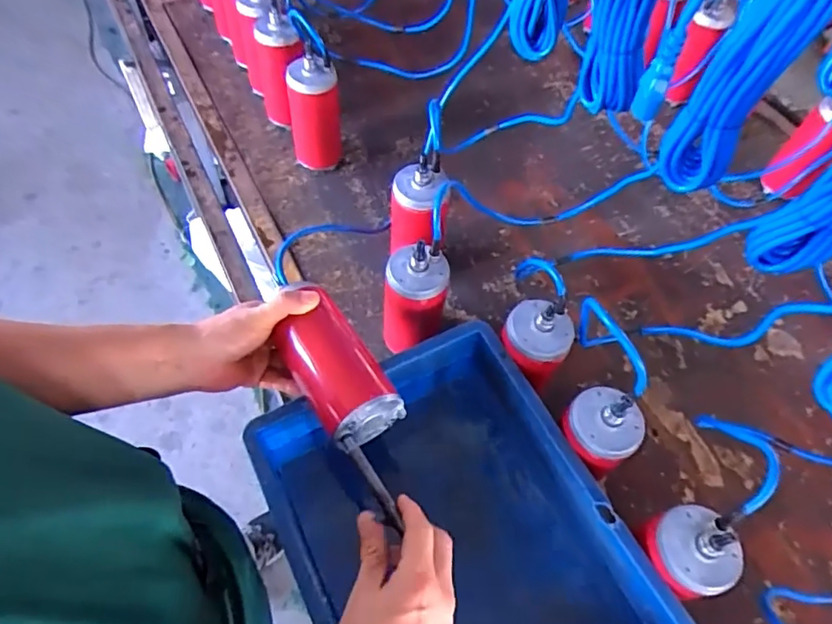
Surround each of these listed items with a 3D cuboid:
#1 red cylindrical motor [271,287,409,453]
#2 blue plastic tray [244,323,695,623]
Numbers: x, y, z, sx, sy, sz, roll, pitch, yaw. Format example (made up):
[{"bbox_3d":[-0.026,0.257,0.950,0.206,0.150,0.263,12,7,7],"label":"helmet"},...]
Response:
[{"bbox_3d":[-0.078,0.062,0.546,0.071,0.073,0.137,-33,65,-18],"label":"red cylindrical motor"},{"bbox_3d":[0.042,0.257,0.591,0.298,0.161,0.401,-24,63,-17],"label":"blue plastic tray"}]

